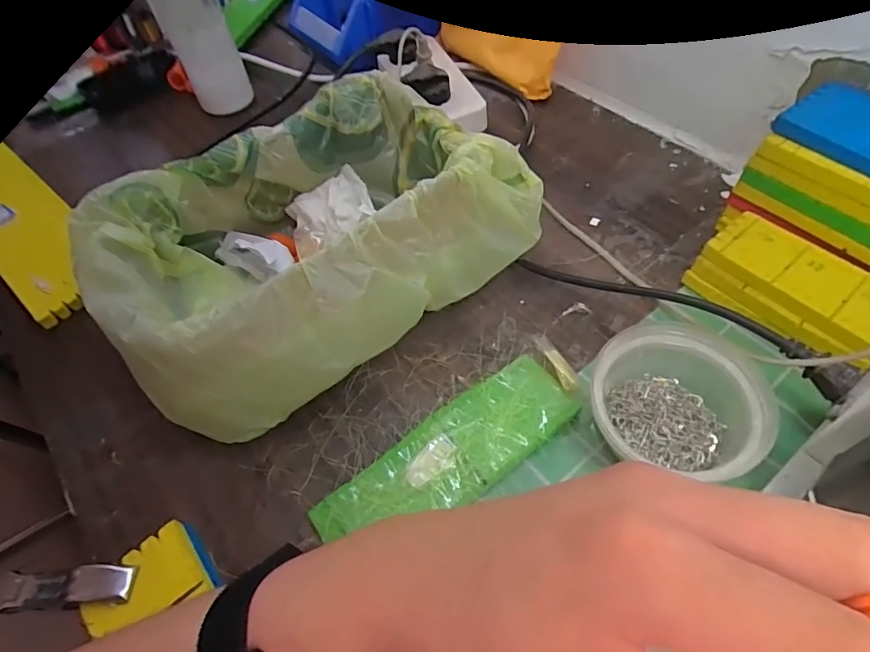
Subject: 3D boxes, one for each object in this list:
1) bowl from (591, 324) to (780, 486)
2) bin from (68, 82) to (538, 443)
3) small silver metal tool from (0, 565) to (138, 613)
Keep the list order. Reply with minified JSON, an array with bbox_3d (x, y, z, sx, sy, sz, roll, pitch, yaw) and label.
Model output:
[{"bbox_3d":[0.146,0.050,0.316,0.098,0.057,0.091,-2,55,3],"label":"bowl"},{"bbox_3d":[-0.080,-0.059,0.370,0.290,0.115,0.166,-32,59,-17],"label":"bin"},{"bbox_3d":[-0.226,0.156,0.300,0.120,0.023,0.020,-13,54,17],"label":"small silver metal tool"}]

